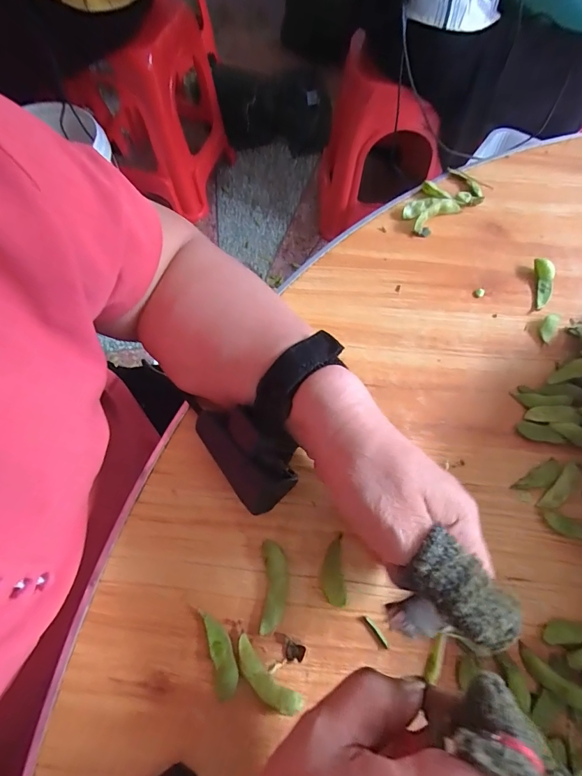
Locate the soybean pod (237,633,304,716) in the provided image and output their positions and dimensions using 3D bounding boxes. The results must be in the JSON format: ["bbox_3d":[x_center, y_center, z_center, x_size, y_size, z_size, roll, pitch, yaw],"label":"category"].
[{"bbox_3d":[-0.015,0.164,0.226,0.046,0.006,0.014,38,71,17],"label":"soybean pod"}]

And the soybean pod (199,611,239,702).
[{"bbox_3d":[-0.040,0.153,0.232,0.014,0.008,0.044,-17,66,-7],"label":"soybean pod"}]

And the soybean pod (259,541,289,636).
[{"bbox_3d":[-0.010,0.122,0.245,0.016,0.009,0.050,1,65,1],"label":"soybean pod"}]

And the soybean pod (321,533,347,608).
[{"bbox_3d":[0.026,0.114,0.251,0.015,0.004,0.040,-2,65,0],"label":"soybean pod"}]

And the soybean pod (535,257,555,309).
[{"bbox_3d":[0.212,-0.088,0.334,0.011,0.010,0.048,8,78,5],"label":"soybean pod"}]

